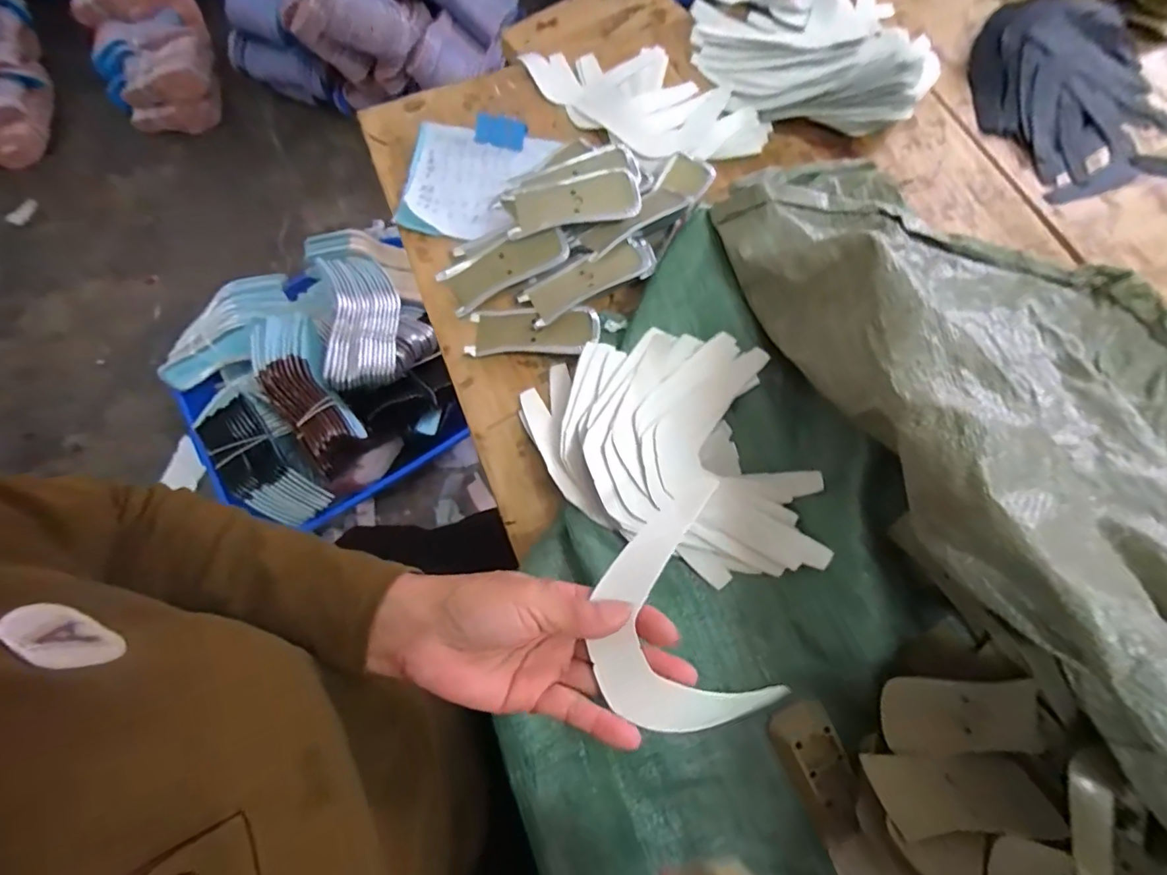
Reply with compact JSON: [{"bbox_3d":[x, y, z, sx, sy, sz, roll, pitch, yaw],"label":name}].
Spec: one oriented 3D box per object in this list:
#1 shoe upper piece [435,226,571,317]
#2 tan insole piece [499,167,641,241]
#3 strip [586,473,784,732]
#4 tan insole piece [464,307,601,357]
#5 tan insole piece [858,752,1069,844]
[{"bbox_3d":[-0.071,-0.155,0.458,0.118,0.012,0.045,-22,71,5],"label":"shoe upper piece"},{"bbox_3d":[-0.010,-0.214,0.453,0.119,0.011,0.047,-10,87,-1],"label":"tan insole piece"},{"bbox_3d":[0.053,0.107,0.296,0.103,0.044,0.129,-19,71,-7],"label":"strip"},{"bbox_3d":[-0.045,-0.095,0.450,0.115,0.020,0.043,3,72,1],"label":"tan insole piece"},{"bbox_3d":[0.225,0.212,0.298,0.104,0.007,0.045,6,28,-8],"label":"tan insole piece"}]

